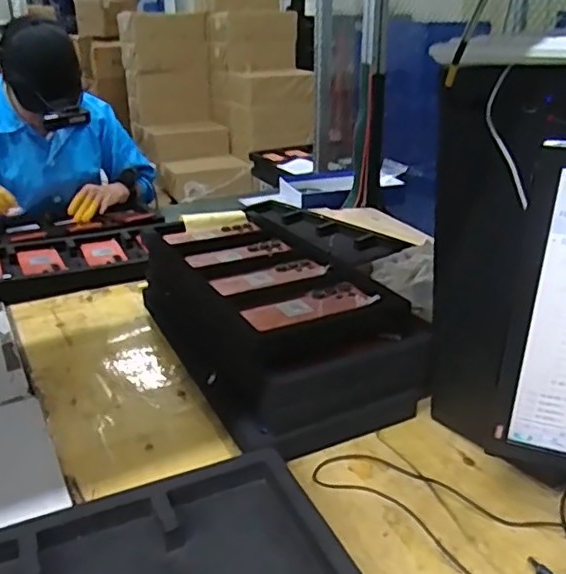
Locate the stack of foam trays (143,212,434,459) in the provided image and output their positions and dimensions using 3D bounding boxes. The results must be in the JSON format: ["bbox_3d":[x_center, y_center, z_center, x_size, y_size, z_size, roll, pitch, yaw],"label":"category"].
[{"bbox_3d":[-0.036,0.026,0.903,0.244,0.119,0.515,-12,27,-22],"label":"stack of foam trays"}]

